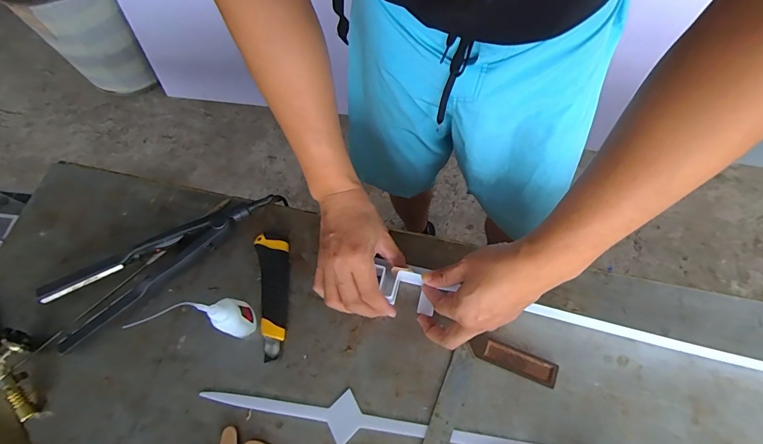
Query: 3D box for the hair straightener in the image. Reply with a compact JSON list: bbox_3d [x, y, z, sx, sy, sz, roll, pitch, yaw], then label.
[{"bbox_3d":[-0.275,0.036,0.484,0.305,0.034,0.078,-35,71,-11],"label":"hair straightener"}]

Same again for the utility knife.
[{"bbox_3d":[-0.135,0.091,0.468,0.038,0.021,0.152,-8,68,0],"label":"utility knife"}]

